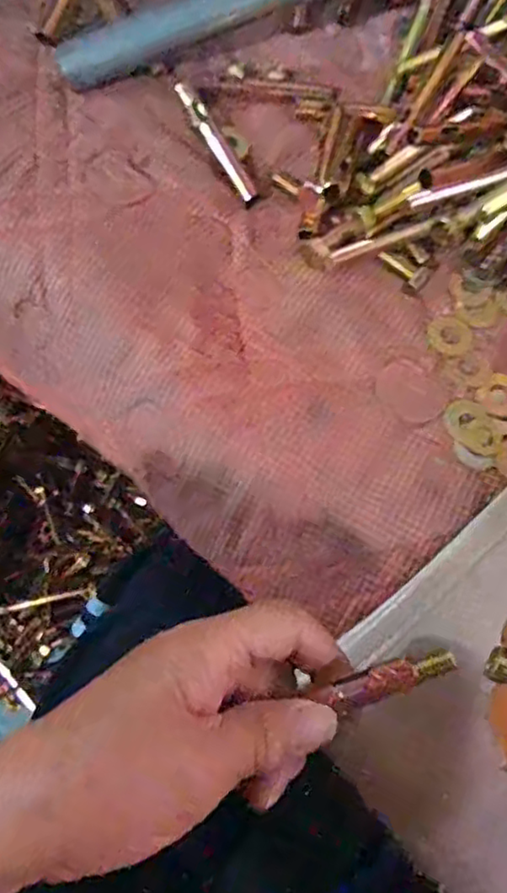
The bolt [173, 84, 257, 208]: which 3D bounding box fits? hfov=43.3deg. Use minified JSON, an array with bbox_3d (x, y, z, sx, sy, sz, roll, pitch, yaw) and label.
[{"bbox_3d":[-0.021,-0.169,0.354,0.008,0.008,0.080,-29,76,-9],"label":"bolt"}]

